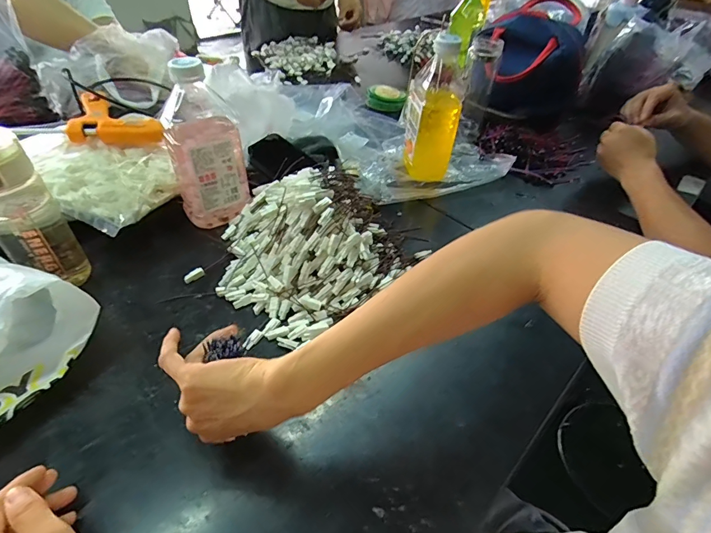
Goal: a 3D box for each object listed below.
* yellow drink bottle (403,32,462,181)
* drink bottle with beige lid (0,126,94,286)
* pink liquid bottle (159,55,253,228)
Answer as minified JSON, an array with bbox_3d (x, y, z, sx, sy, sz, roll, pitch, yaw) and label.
[{"bbox_3d":[0.131,-0.257,0.668,0.088,0.211,0.077,9,45,4],"label":"yellow drink bottle"},{"bbox_3d":[-0.363,-0.047,0.444,0.067,0.197,0.056,-30,54,-30],"label":"drink bottle with beige lid"},{"bbox_3d":[-0.209,-0.173,0.558,0.096,0.212,0.100,-14,48,-18],"label":"pink liquid bottle"}]

